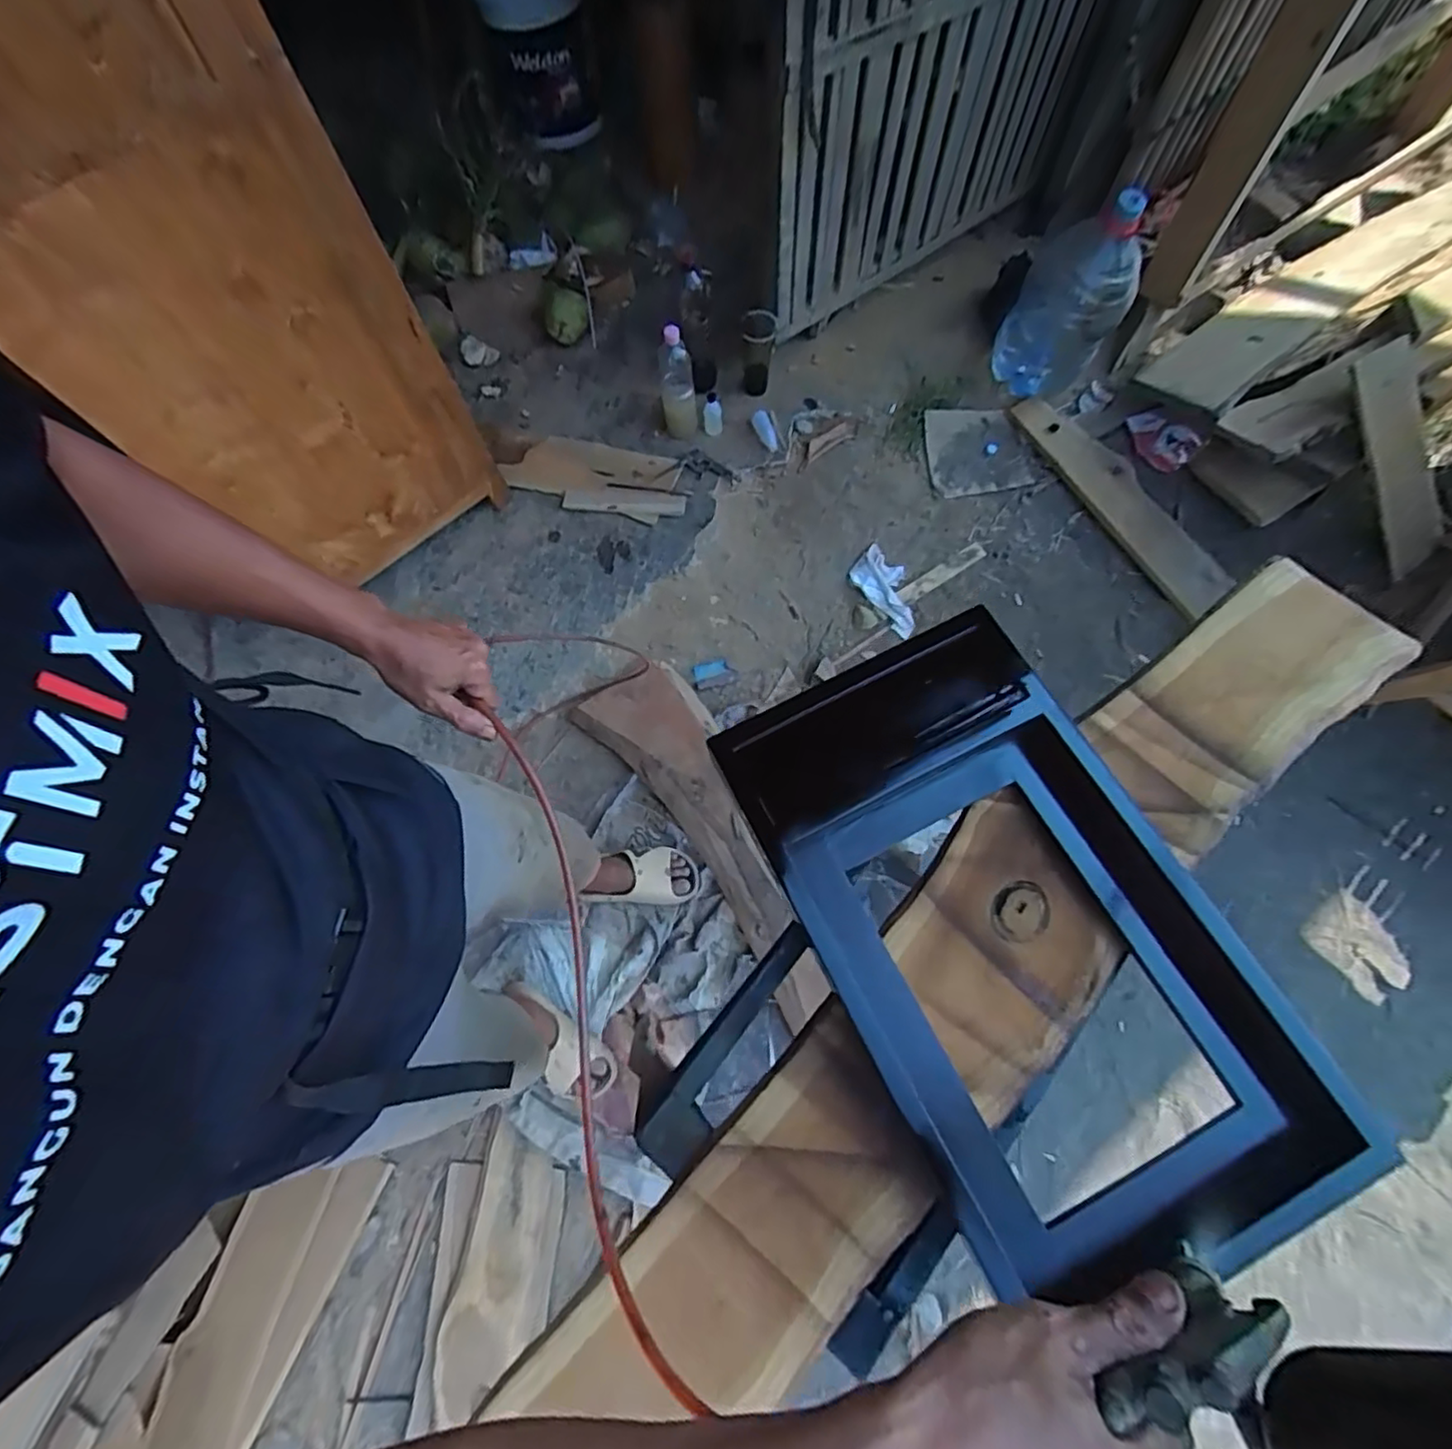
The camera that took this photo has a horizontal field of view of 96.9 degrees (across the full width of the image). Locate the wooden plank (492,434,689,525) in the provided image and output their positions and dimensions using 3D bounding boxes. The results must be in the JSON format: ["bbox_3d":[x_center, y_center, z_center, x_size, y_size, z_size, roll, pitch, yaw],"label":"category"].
[{"bbox_3d":[-0.299,-0.590,1.526,0.422,0.029,0.180,13,72,5],"label":"wooden plank"}]

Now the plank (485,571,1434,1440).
[{"bbox_3d":[0.289,0.155,0.569,0.898,0.035,0.185,-42,76,-12],"label":"plank"}]

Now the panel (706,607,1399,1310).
[{"bbox_3d":[0.240,0.173,0.540,0.305,0.071,0.530,-26,72,-8],"label":"panel"}]

